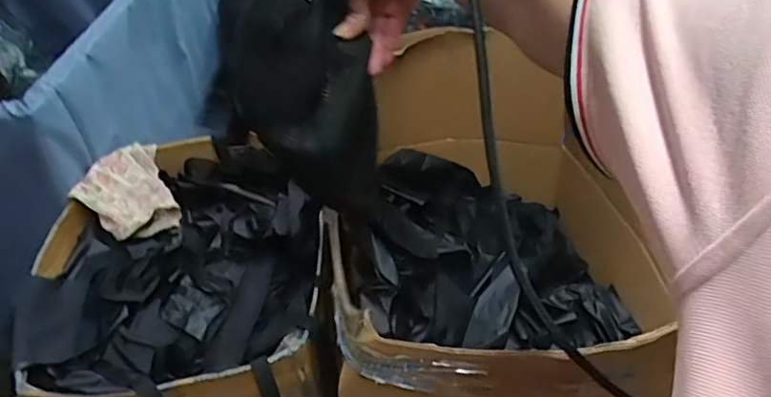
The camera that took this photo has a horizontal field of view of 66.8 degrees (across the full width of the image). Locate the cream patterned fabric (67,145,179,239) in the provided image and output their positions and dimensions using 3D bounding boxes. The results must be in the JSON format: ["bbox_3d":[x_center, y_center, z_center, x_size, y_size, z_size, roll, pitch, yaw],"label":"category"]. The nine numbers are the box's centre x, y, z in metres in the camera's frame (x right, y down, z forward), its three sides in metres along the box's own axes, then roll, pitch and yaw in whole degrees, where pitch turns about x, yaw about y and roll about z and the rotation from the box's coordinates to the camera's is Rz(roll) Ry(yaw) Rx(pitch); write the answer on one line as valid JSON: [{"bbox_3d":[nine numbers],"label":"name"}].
[{"bbox_3d":[-0.425,0.000,0.970,0.136,0.085,0.170,-26,44,-24],"label":"cream patterned fabric"}]

